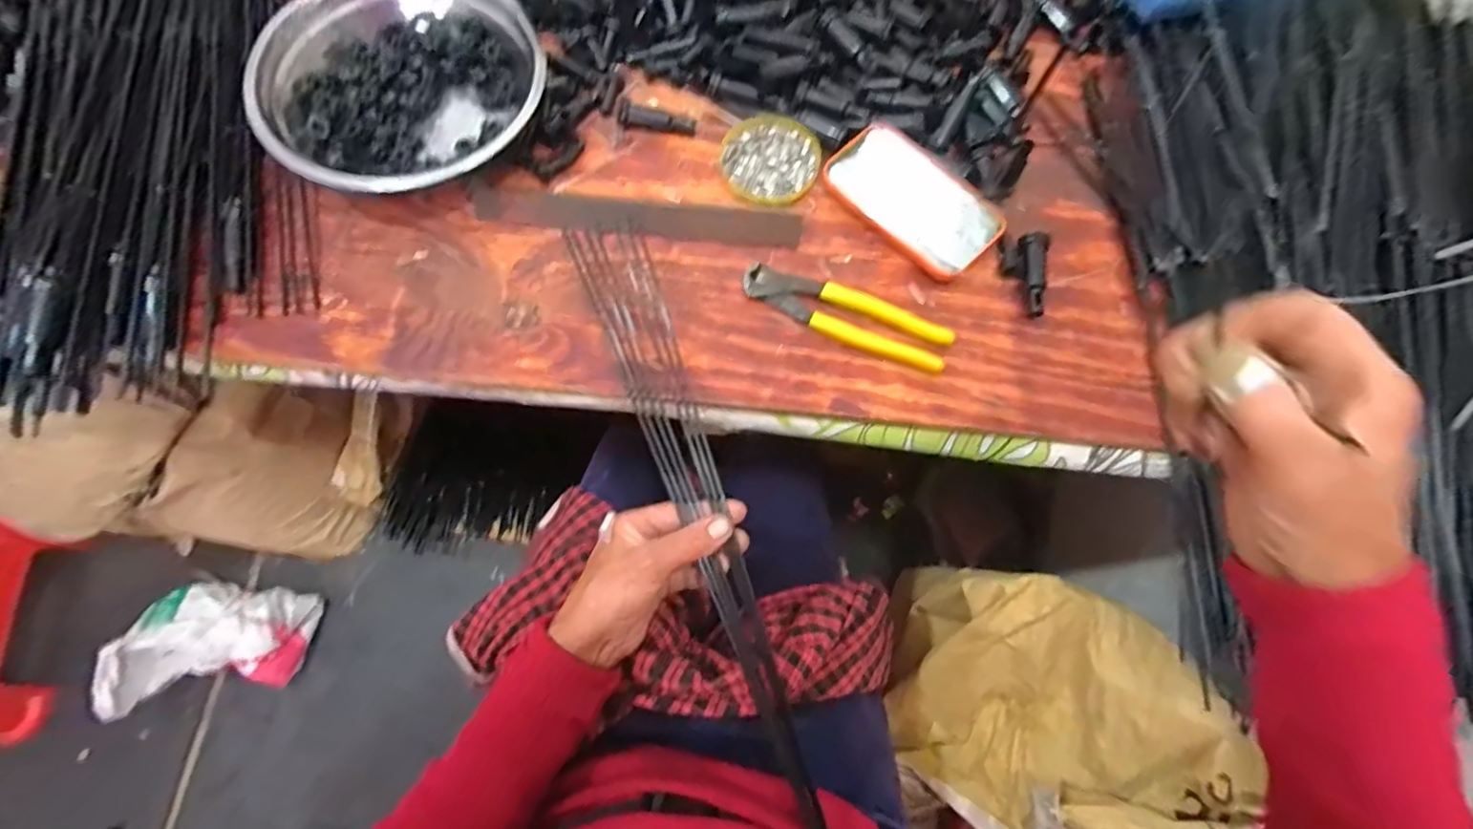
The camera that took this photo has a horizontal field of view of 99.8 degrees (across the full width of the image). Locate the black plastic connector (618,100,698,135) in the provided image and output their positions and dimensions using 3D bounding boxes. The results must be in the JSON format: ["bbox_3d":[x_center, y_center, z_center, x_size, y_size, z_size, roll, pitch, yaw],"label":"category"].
[{"bbox_3d":[-0.068,-0.255,0.533,0.069,0.014,0.021,14,72,4],"label":"black plastic connector"}]

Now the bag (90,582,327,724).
[{"bbox_3d":[-0.860,0.378,1.027,0.251,0.119,0.194,-3,72,-3],"label":"bag"}]

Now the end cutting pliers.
[{"bbox_3d":[0.086,-0.079,0.482,0.164,0.014,0.041,20,73,6],"label":"end cutting pliers"}]

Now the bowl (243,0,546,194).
[{"bbox_3d":[-0.271,-0.271,0.514,0.217,0.073,0.217,0,72,0],"label":"bowl"}]

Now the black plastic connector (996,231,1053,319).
[{"bbox_3d":[0.233,-0.113,0.495,0.038,0.015,0.069,0,72,-1],"label":"black plastic connector"}]

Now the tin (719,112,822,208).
[{"bbox_3d":[0.030,-0.221,0.538,0.083,0.007,0.087,0,72,0],"label":"tin"}]

